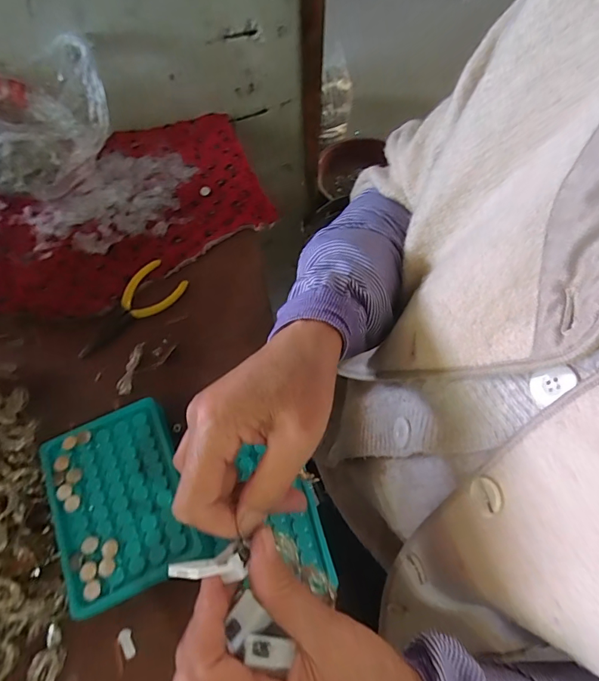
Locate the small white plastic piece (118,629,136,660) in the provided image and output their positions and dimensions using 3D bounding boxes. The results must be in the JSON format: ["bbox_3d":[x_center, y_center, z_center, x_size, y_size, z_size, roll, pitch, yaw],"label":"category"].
[{"bbox_3d":[-0.124,0.217,0.292,0.009,0.004,0.019,-25,66,-12],"label":"small white plastic piece"}]

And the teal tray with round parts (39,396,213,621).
[{"bbox_3d":[-0.140,0.125,0.322,0.097,0.029,0.133,-24,65,-12],"label":"teal tray with round parts"}]

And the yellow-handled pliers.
[{"bbox_3d":[-0.169,-0.029,0.411,0.050,0.009,0.119,33,67,16],"label":"yellow-handled pliers"}]

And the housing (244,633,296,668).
[{"bbox_3d":[-0.015,0.149,0.195,0.022,0.008,0.011,6,63,3],"label":"housing"}]

